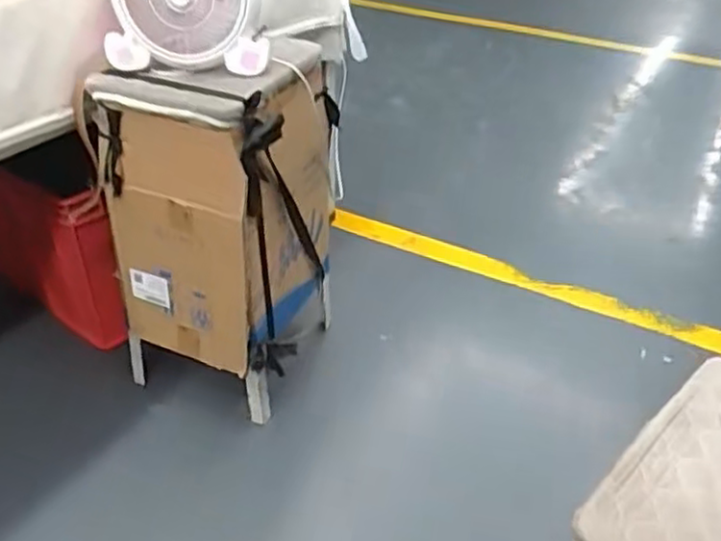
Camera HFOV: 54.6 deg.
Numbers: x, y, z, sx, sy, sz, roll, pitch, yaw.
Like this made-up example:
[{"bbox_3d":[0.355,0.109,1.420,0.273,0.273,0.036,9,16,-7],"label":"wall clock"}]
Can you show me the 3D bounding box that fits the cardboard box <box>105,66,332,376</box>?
[{"bbox_3d":[-0.220,-0.120,1.199,0.266,0.421,0.359,14,36,16],"label":"cardboard box"}]

